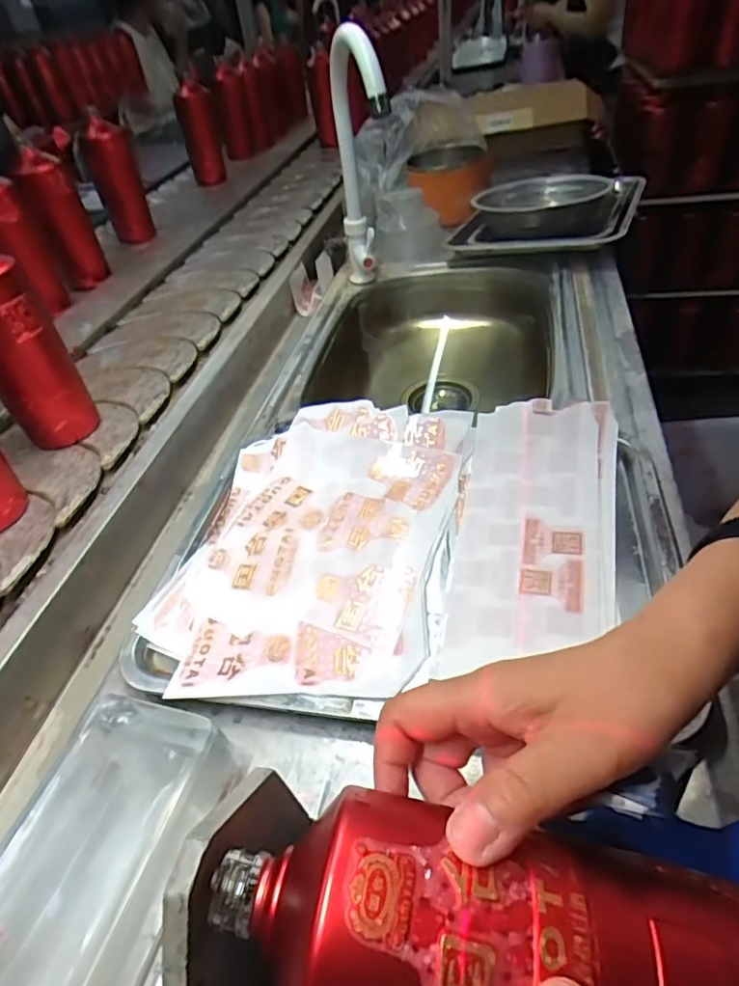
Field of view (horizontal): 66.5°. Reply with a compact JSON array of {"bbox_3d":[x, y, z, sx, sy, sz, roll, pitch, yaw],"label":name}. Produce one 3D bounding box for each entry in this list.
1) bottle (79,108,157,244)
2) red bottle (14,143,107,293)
[{"bbox_3d":[-0.461,-0.574,1.035,0.080,0.180,0.067,-27,47,-20],"label":"bottle"},{"bbox_3d":[-0.480,-0.424,0.889,0.075,0.180,0.070,-24,46,-16],"label":"red bottle"}]

